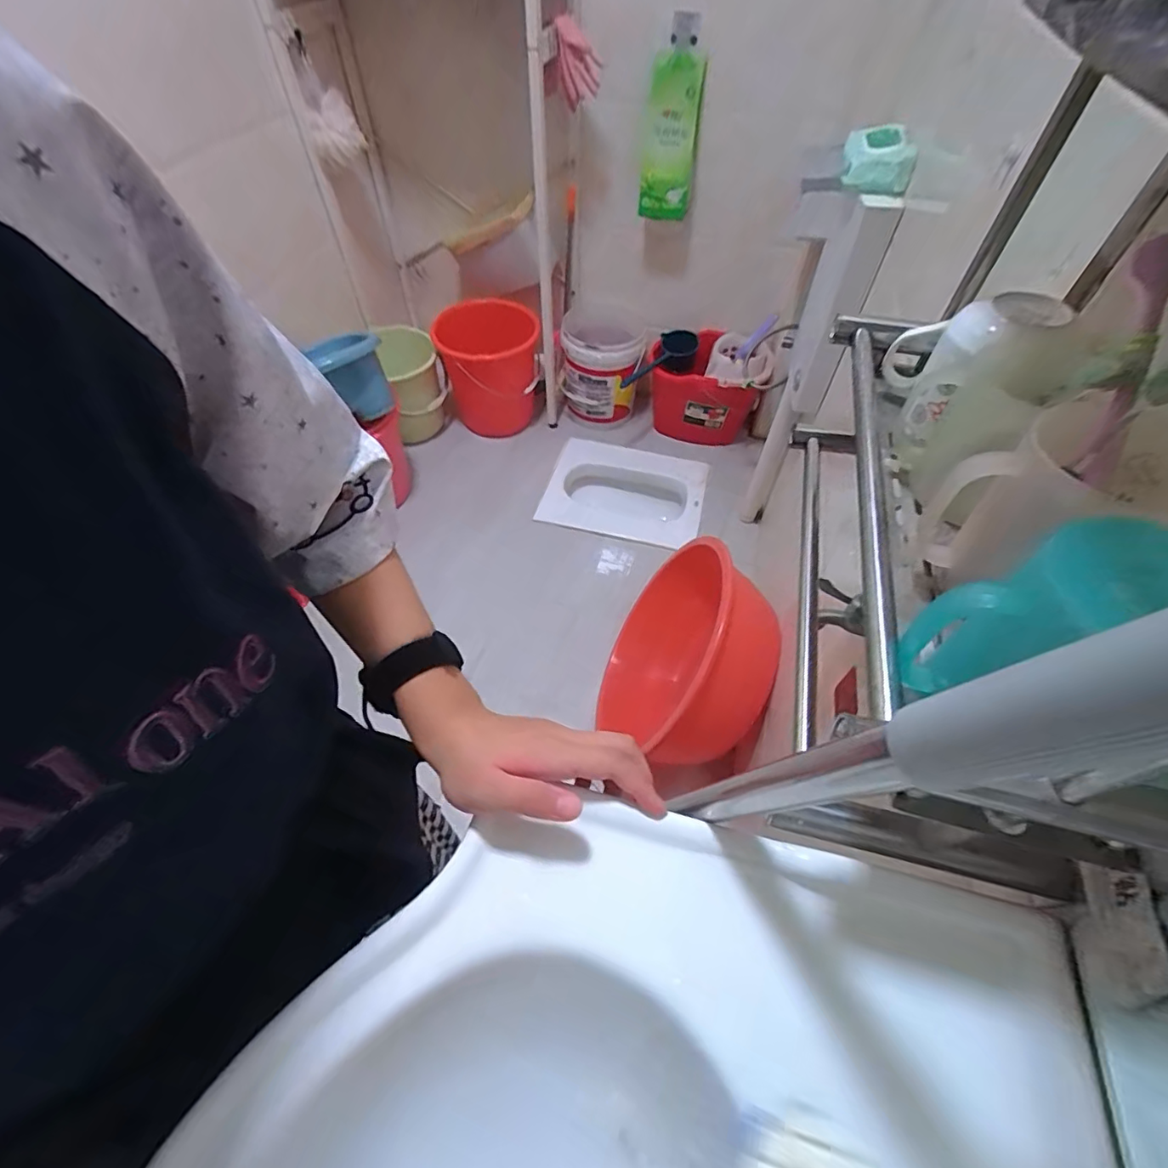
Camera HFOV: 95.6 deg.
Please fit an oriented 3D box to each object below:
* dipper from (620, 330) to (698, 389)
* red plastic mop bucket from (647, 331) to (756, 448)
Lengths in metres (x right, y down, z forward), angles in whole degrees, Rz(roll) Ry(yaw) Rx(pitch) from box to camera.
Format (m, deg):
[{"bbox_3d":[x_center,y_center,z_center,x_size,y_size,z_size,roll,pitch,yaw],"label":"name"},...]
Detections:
[{"bbox_3d":[0.245,-0.722,1.746,0.124,0.099,0.326,30,59,20],"label":"dipper"},{"bbox_3d":[0.389,-0.659,1.809,0.372,0.290,0.216,24,58,16],"label":"red plastic mop bucket"}]

